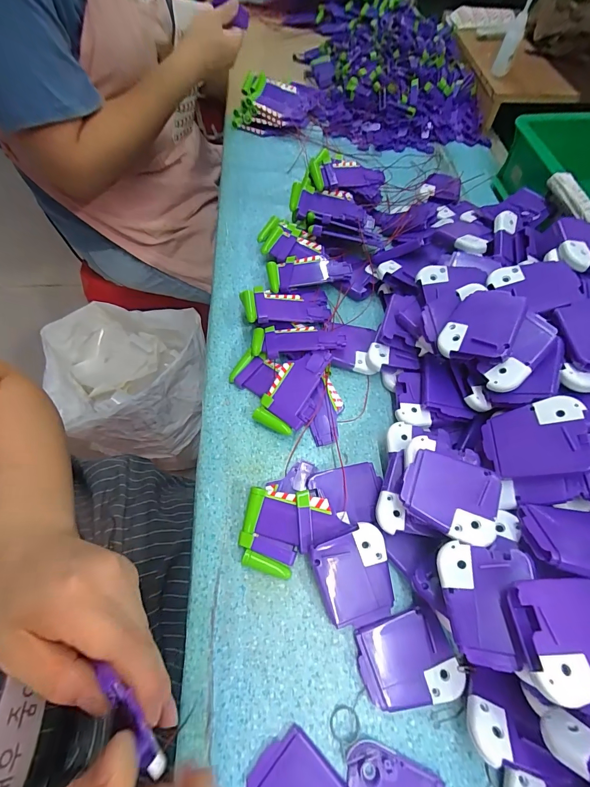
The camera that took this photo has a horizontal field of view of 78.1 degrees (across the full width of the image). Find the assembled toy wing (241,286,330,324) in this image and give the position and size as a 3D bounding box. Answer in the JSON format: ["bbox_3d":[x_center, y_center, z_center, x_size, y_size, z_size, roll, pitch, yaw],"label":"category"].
[{"bbox_3d":[-0.008,-0.090,0.379,0.091,0.018,0.042,-2,60,-14],"label":"assembled toy wing"}]

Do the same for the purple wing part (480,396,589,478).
[{"bbox_3d":[0.163,0.031,0.250,0.060,0.004,0.050,-15,60,35],"label":"purple wing part"}]

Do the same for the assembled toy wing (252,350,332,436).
[{"bbox_3d":[0.000,-0.004,0.338,0.043,0.023,0.083,23,63,13],"label":"assembled toy wing"}]

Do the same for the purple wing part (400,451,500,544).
[{"bbox_3d":[0.104,0.069,0.246,0.059,0.004,0.051,16,68,13],"label":"purple wing part"}]

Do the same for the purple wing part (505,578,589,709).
[{"bbox_3d":[0.149,0.125,0.187,0.065,0.015,0.051,-2,60,-1],"label":"purple wing part"}]

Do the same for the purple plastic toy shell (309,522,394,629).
[{"bbox_3d":[0.044,0.130,0.257,0.052,0.004,0.062,-21,84,-4],"label":"purple plastic toy shell"}]

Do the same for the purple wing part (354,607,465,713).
[{"bbox_3d":[0.074,0.178,0.243,0.060,0.011,0.050,-15,61,-8],"label":"purple wing part"}]

